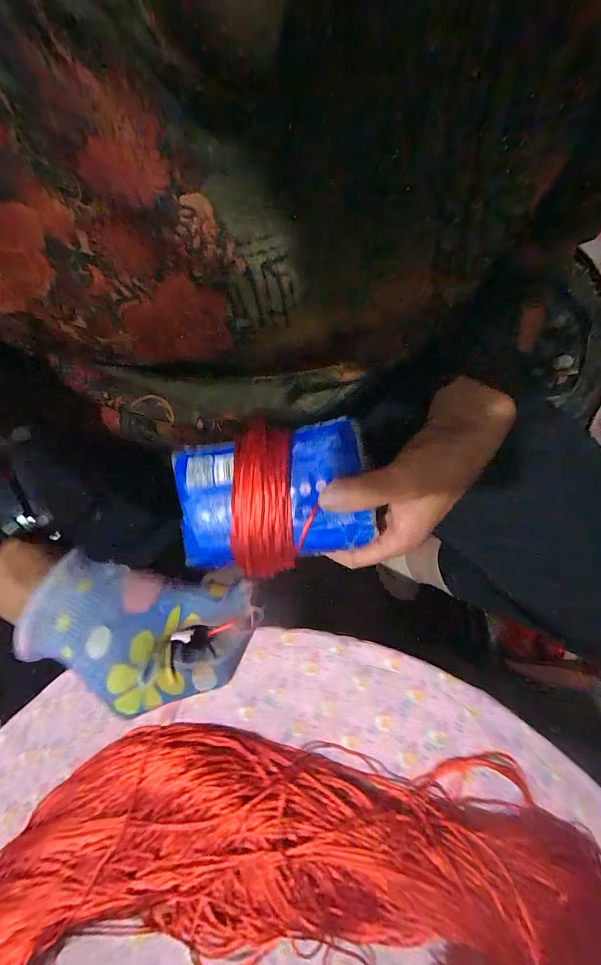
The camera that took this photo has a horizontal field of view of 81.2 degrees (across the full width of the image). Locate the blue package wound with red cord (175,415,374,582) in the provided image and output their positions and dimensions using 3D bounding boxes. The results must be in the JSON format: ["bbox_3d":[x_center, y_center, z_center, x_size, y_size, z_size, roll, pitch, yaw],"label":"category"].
[{"bbox_3d":[-0.019,0.009,0.225,0.123,0.031,0.090,-11,78,-3],"label":"blue package wound with red cord"}]

